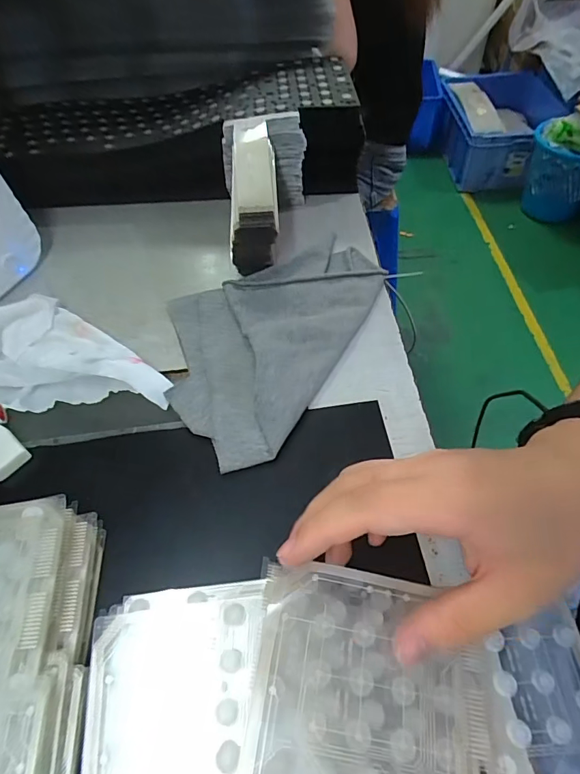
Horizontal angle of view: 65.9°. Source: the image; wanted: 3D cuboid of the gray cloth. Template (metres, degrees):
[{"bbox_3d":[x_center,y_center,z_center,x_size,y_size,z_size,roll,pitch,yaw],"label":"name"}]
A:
[{"bbox_3d":[-0.024,-0.055,0.355,0.142,0.026,0.224,23,59,18],"label":"gray cloth"}]

